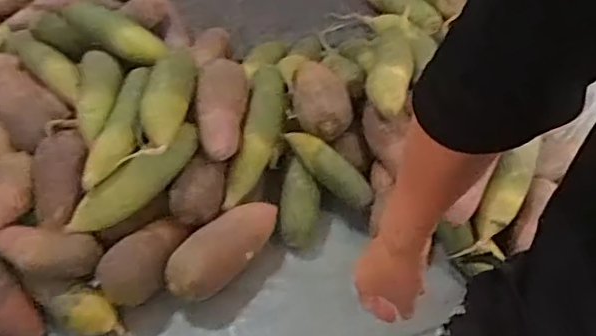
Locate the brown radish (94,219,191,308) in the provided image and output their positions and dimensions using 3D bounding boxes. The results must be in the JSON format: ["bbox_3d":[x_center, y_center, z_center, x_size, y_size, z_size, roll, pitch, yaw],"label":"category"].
[{"bbox_3d":[-0.197,0.119,0.752,0.059,0.053,0.123,33,57,28],"label":"brown radish"}]

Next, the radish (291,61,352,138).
[{"bbox_3d":[0.031,-0.109,0.867,0.074,0.061,0.163,-7,50,-4],"label":"radish"}]

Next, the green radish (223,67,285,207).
[{"bbox_3d":[-0.055,-0.055,0.845,0.059,0.056,0.250,9,67,12],"label":"green radish"}]

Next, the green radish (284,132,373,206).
[{"bbox_3d":[0.042,-0.001,0.827,0.148,0.041,0.039,41,60,8],"label":"green radish"}]

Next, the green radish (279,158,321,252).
[{"bbox_3d":[0.003,0.048,0.818,0.056,0.045,0.138,-2,69,1],"label":"green radish"}]

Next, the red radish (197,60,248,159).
[{"bbox_3d":[-0.105,-0.087,0.820,0.059,0.064,0.162,2,74,5],"label":"red radish"}]

